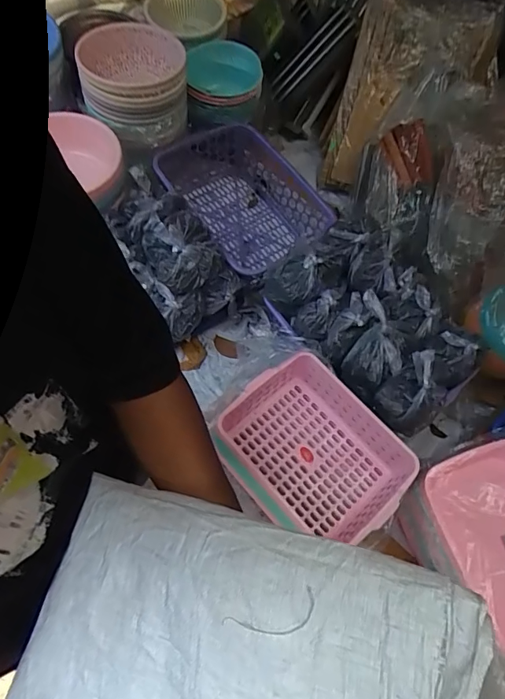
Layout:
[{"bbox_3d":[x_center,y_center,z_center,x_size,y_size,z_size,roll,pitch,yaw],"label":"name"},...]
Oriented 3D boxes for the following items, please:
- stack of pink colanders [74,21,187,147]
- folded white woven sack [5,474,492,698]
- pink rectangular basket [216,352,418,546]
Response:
[{"bbox_3d":[-0.273,-0.626,1.051,0.227,0.136,0.248,-6,64,-9],"label":"stack of pink colanders"},{"bbox_3d":[-0.024,0.250,0.346,0.340,0.027,0.224,10,76,18],"label":"folded white woven sack"},{"bbox_3d":[0.115,0.178,0.797,0.224,0.109,0.310,-40,73,-22],"label":"pink rectangular basket"}]

